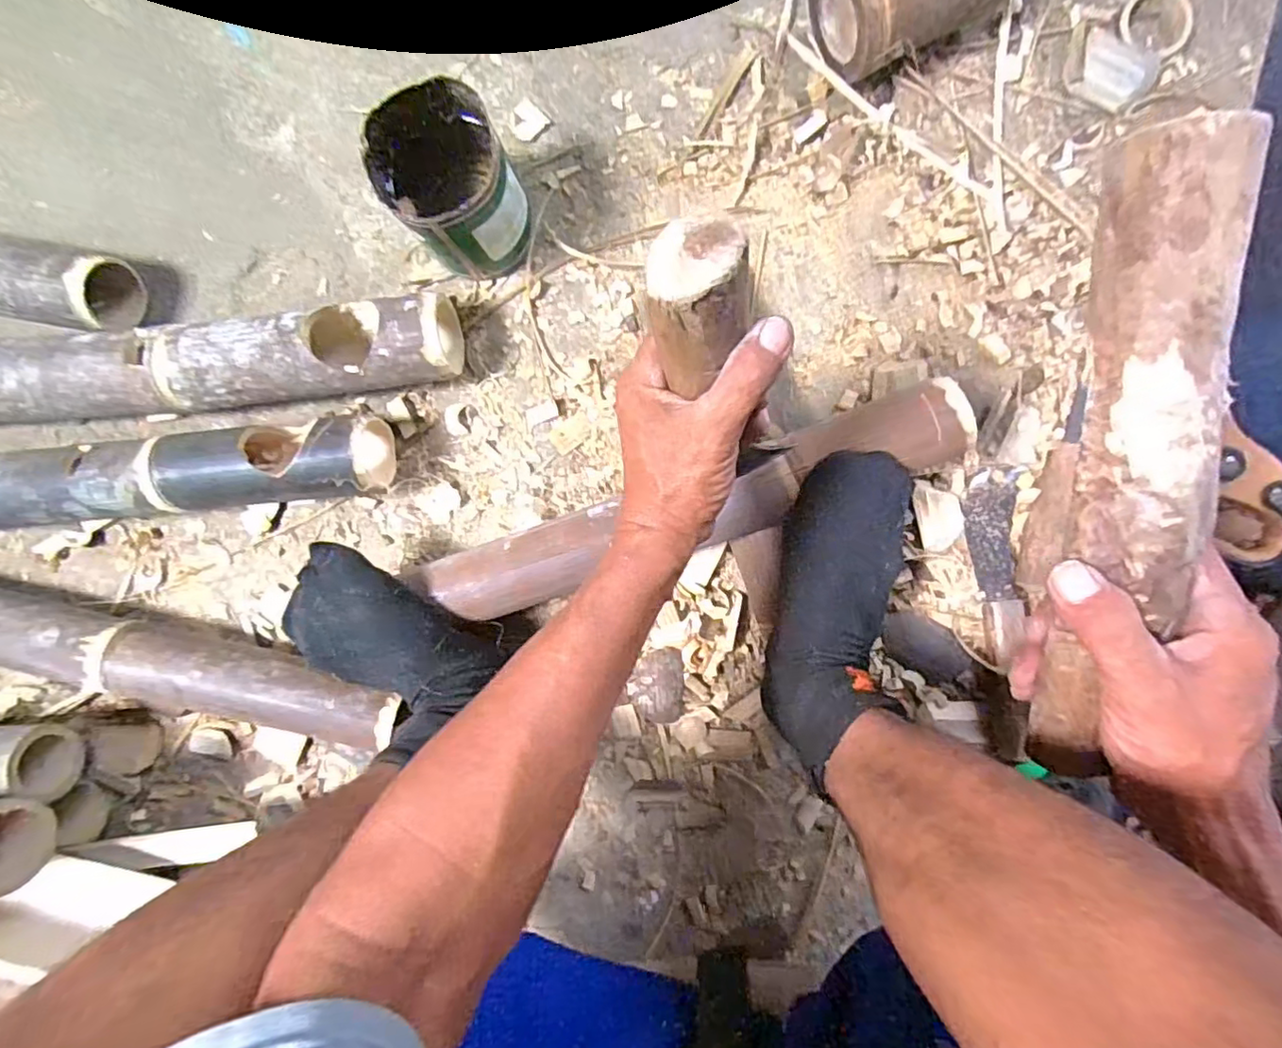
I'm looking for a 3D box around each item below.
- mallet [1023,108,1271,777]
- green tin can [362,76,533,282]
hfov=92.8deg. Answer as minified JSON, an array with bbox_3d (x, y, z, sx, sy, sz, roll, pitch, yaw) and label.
[{"bbox_3d":[0.212,-0.015,0.265,0.055,0.037,0.279,2,105,6],"label":"mallet"},{"bbox_3d":[-0.144,-0.263,0.491,0.095,0.124,0.095,0,91,5],"label":"green tin can"}]

